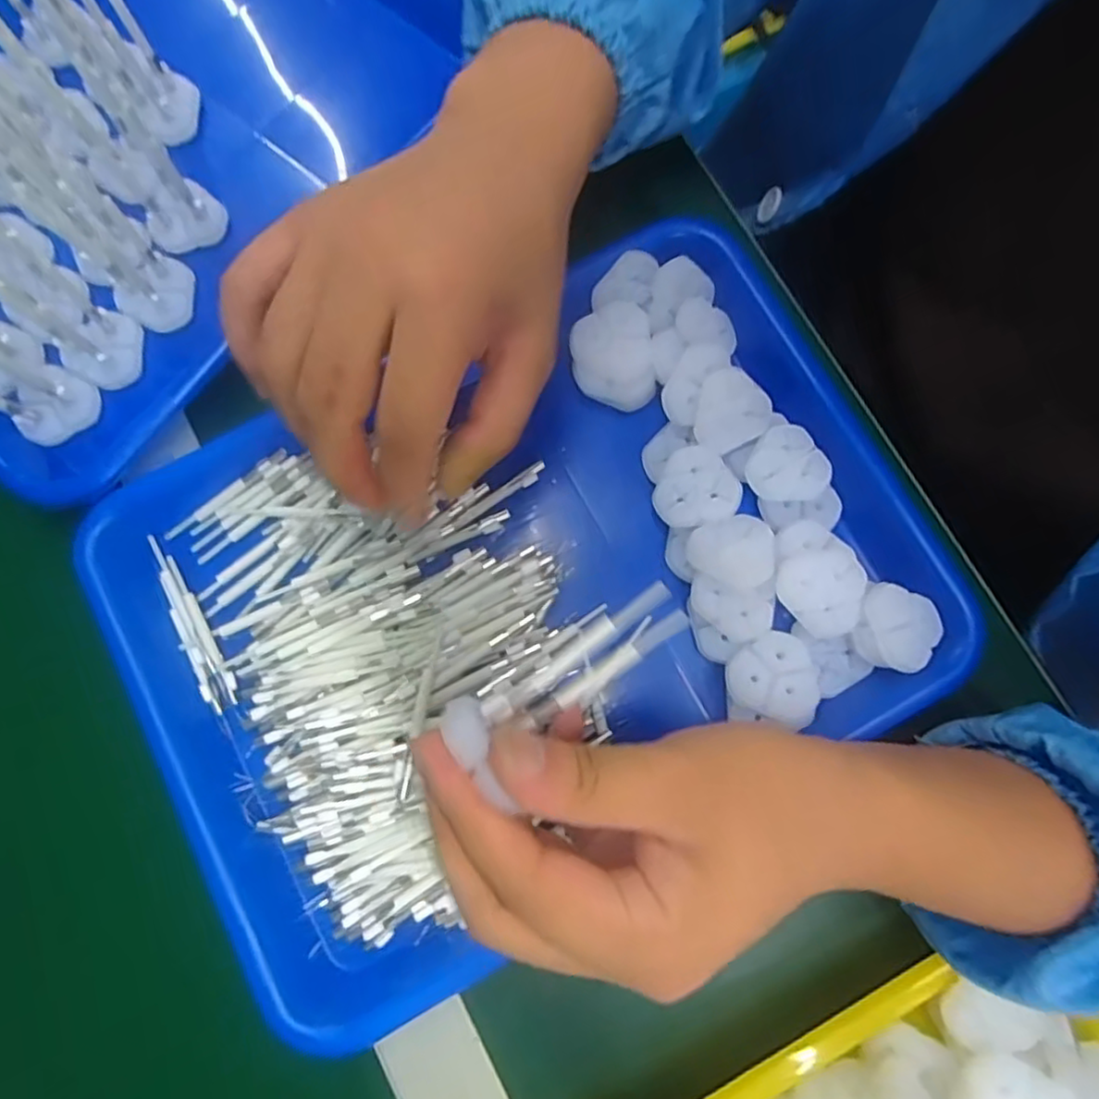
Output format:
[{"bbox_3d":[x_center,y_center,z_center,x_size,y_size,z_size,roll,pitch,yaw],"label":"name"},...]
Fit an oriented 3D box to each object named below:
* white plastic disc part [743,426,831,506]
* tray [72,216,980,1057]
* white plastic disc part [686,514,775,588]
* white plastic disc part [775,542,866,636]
[{"bbox_3d":[0.108,-0.037,0.299,0.034,0.010,0.035,0,80,0],"label":"white plastic disc part"},{"bbox_3d":[-0.004,0.010,0.291,0.355,0.039,0.249,-28,76,-6],"label":"tray"},{"bbox_3d":[0.081,0.002,0.284,0.034,0.007,0.031,-15,80,-3],"label":"white plastic disc part"},{"bbox_3d":[0.118,0.018,0.280,0.036,0.006,0.036,0,80,0],"label":"white plastic disc part"}]

